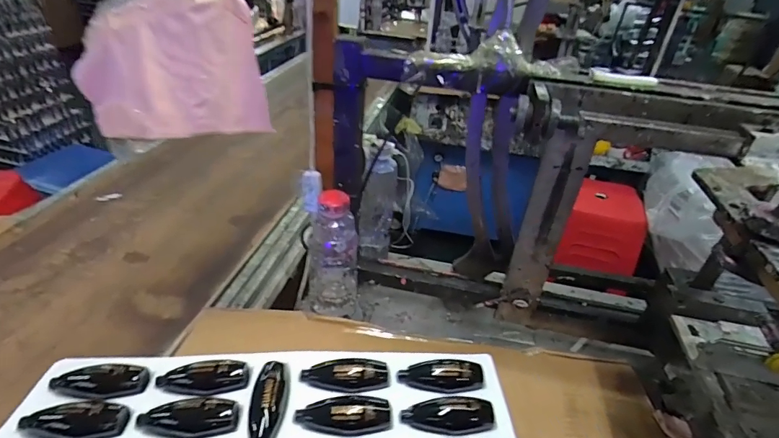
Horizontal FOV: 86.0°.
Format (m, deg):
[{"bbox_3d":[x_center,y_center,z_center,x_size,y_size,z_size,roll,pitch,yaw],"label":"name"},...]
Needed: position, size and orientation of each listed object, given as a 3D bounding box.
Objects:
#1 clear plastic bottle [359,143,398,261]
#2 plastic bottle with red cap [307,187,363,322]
[{"bbox_3d":[-0.018,-0.012,0.621,0.049,0.170,0.048,6,34,0],"label":"clear plastic bottle"},{"bbox_3d":[-0.073,0.055,0.562,0.070,0.184,0.055,2,33,-9],"label":"plastic bottle with red cap"}]

